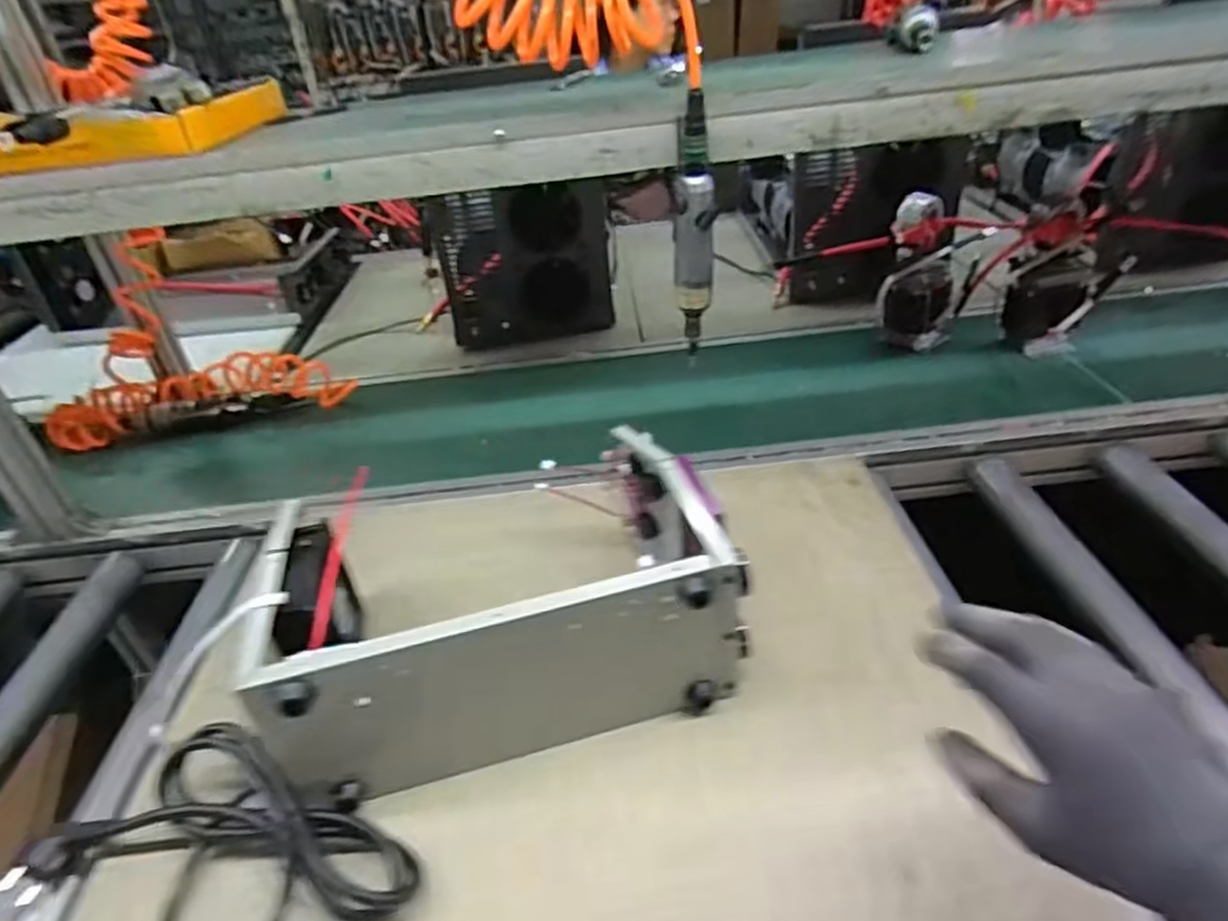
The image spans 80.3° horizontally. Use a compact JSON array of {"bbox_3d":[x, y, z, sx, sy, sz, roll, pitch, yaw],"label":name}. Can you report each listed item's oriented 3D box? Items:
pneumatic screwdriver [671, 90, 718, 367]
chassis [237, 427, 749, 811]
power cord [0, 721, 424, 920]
[{"bbox_3d":[0.083,-0.225,0.750,0.042,0.275,0.031,3,36,13],"label":"pneumatic screwdriver"},{"bbox_3d":[-0.096,0.106,0.609,0.364,0.128,0.225,-11,35,-7],"label":"chassis"},{"bbox_3d":[-0.284,0.290,0.526,0.287,0.067,0.149,13,44,21],"label":"power cord"}]

